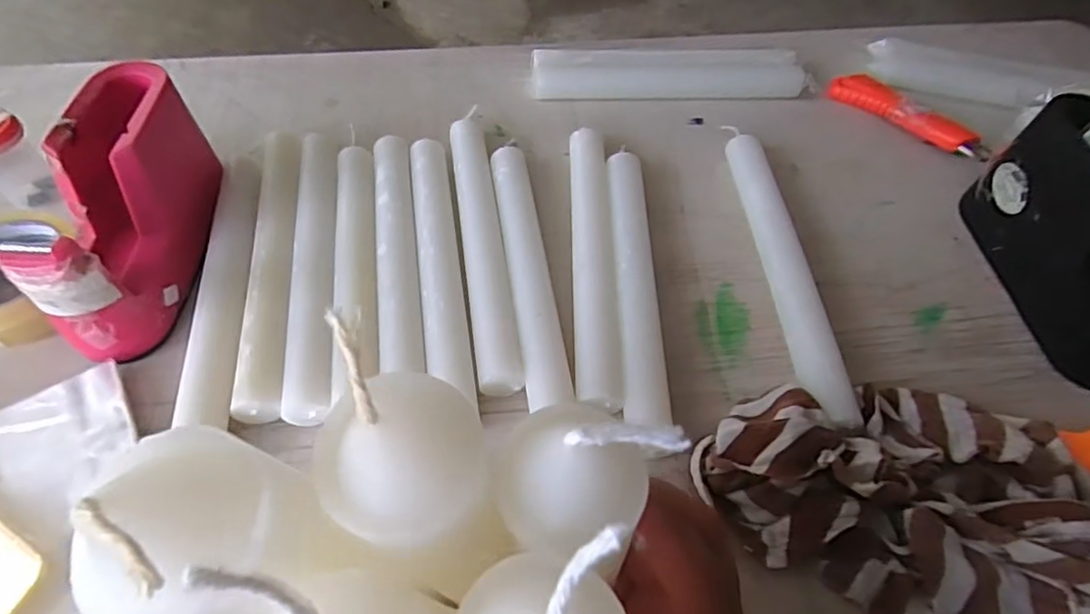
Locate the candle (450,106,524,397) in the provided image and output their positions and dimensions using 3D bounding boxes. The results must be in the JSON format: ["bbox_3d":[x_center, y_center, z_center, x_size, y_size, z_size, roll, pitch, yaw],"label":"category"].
[{"bbox_3d":[-0.048,-0.055,0.462,0.030,0.023,0.271,-7,57,-6],"label":"candle"}]

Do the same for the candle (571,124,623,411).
[{"bbox_3d":[0.035,-0.039,0.450,0.030,0.023,0.252,1,55,-1],"label":"candle"}]

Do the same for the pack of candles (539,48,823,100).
[{"bbox_3d":[0.122,-0.217,0.566,0.266,0.035,0.042,2,55,-1],"label":"pack of candles"}]

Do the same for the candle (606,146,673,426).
[{"bbox_3d":[0.065,-0.023,0.440,0.029,0.024,0.235,2,55,-1],"label":"candle"}]

